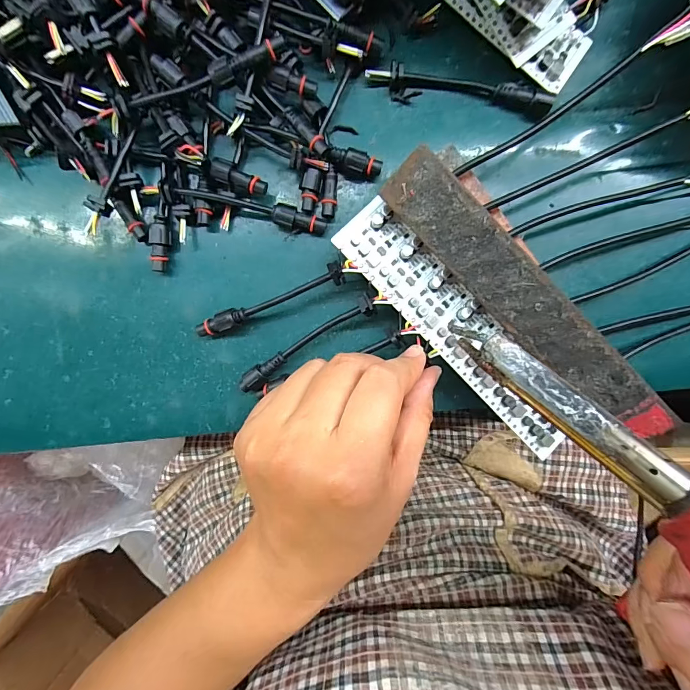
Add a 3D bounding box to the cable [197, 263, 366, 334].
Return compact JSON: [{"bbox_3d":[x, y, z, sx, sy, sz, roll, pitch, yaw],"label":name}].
[{"bbox_3d":[-0.041,-0.027,0.220,0.101,0.026,0.011,-21,95,3],"label":"cable"}]

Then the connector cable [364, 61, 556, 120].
[{"bbox_3d":[0.066,-0.150,0.217,0.106,0.013,0.015,9,95,0],"label":"connector cable"}]

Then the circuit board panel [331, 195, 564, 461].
[{"bbox_3d":[0.063,-0.007,0.212,0.036,0.006,0.170,-39,92,4],"label":"circuit board panel"}]

